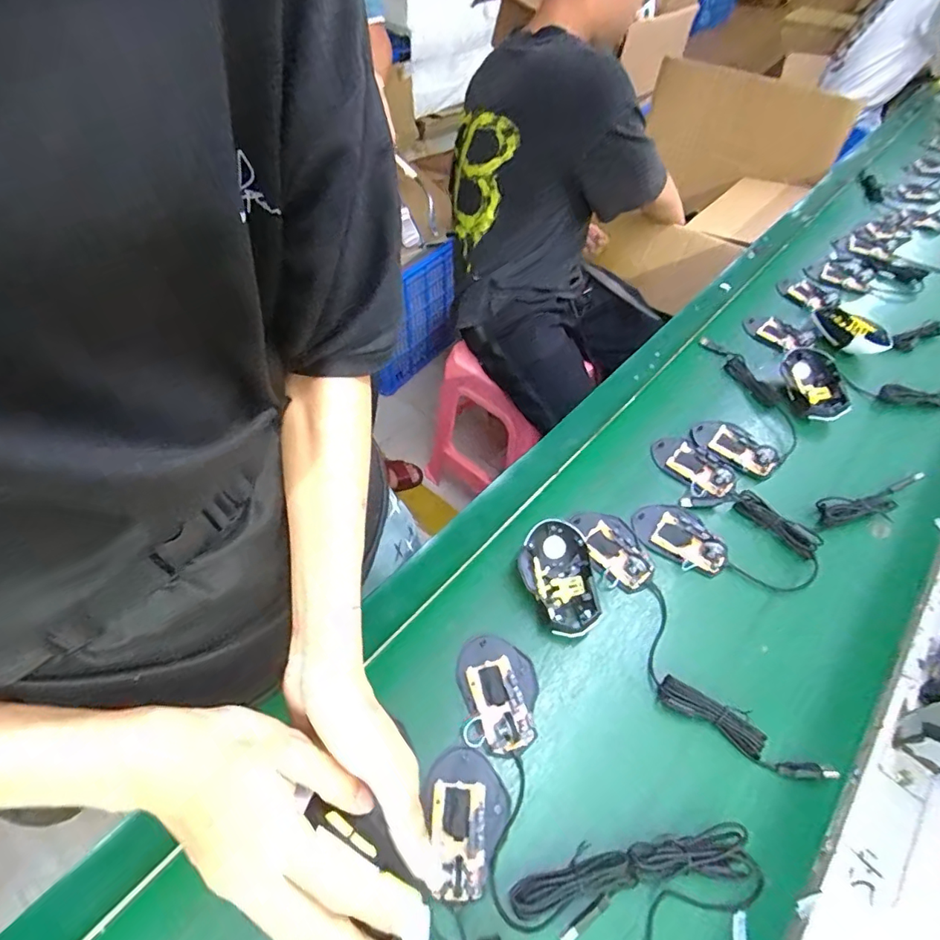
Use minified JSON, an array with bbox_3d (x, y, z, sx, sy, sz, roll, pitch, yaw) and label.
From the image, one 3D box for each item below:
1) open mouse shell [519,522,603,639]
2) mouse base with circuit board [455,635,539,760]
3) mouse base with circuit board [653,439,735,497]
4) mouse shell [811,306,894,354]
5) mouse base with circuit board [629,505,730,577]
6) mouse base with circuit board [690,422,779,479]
[{"bbox_3d":[0.094,0.119,0.557,0.075,0.046,0.119,-2,53,-5],"label":"open mouse shell"},{"bbox_3d":[0.030,0.211,0.501,0.073,0.021,0.111,-22,53,-15],"label":"mouse base with circuit board"},{"bbox_3d":[0.288,-0.007,0.666,0.059,0.020,0.107,-32,61,-25],"label":"mouse base with circuit board"},{"bbox_3d":[0.594,-0.222,0.804,0.058,0.030,0.127,-19,56,-17],"label":"mouse shell"},{"bbox_3d":[0.249,0.075,0.605,0.109,0.020,0.072,36,59,22],"label":"mouse base with circuit board"},{"bbox_3d":[0.349,-0.030,0.683,0.066,0.020,0.108,-32,61,-25],"label":"mouse base with circuit board"}]

